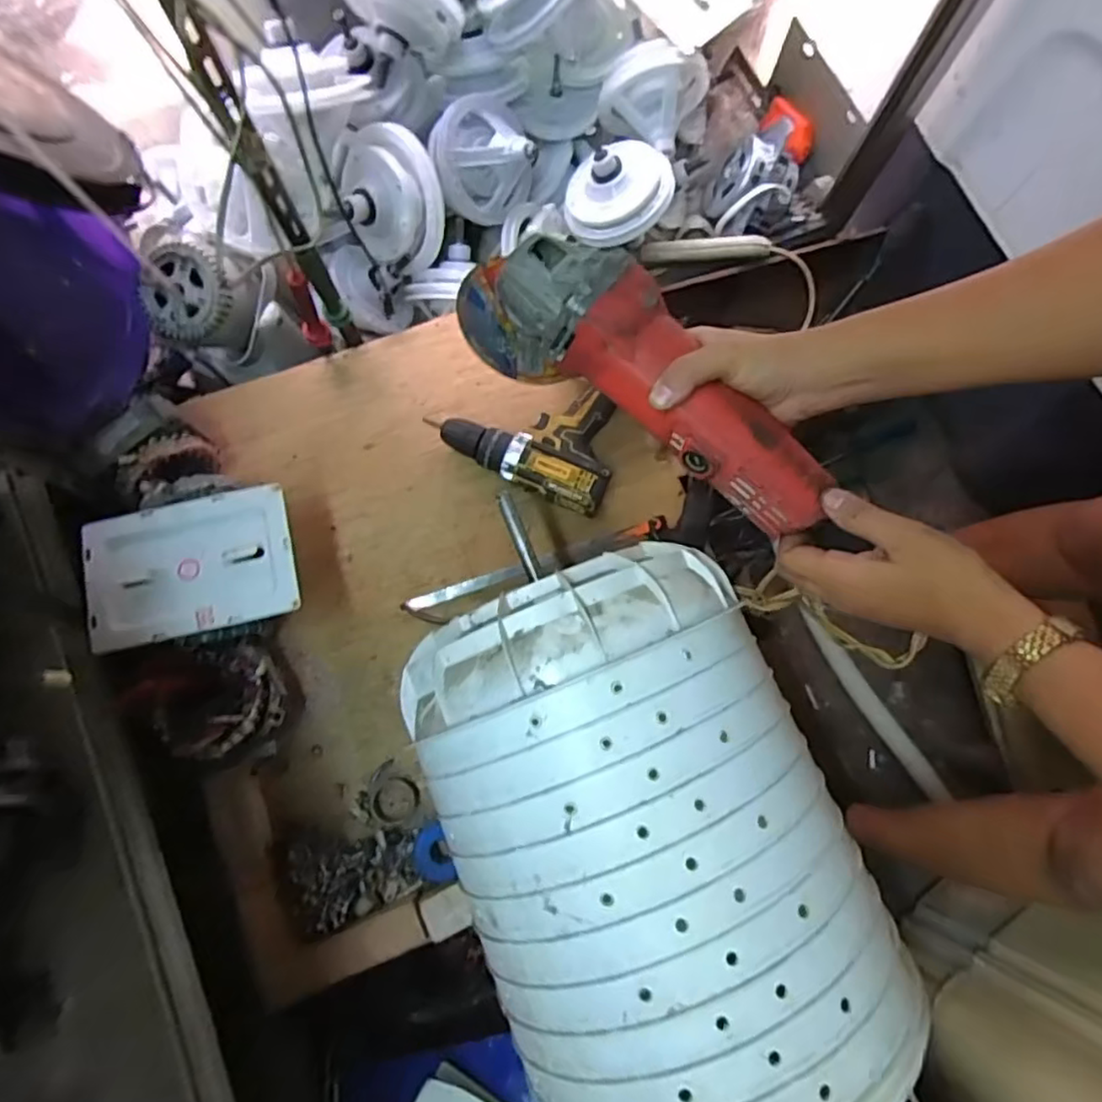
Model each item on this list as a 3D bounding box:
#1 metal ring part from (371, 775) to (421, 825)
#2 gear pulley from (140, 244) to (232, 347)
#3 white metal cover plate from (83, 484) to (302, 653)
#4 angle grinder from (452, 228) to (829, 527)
[{"bbox_3d":[-0.161,0.257,0.669,0.051,0.005,0.045,-32,80,-7],"label":"metal ring part"},{"bbox_3d":[-0.420,-0.294,0.746,0.092,0.030,0.105,14,103,-16],"label":"gear pulley"},{"bbox_3d":[-0.343,0.015,0.619,0.185,0.019,0.126,-13,78,-3],"label":"white metal cover plate"},{"bbox_3d":[0.059,-0.114,0.420,0.276,0.076,0.080,36,80,4],"label":"angle grinder"}]

